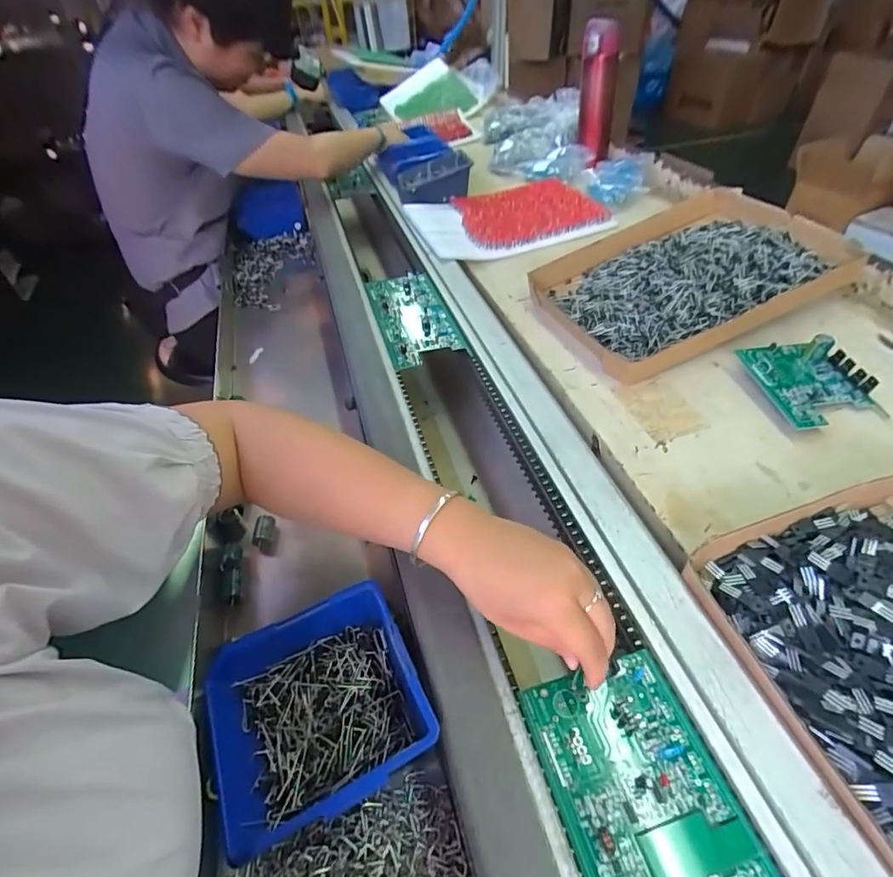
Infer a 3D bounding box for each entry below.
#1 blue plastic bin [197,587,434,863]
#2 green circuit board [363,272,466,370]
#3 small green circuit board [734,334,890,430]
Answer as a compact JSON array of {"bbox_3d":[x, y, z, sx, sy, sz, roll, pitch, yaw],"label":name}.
[{"bbox_3d":[-0.085,0.182,0.316,0.131,0.057,0.120,-19,47,-14],"label":"blue plastic bin"},{"bbox_3d":[-0.046,-0.166,0.642,0.093,0.010,0.219,-14,45,-9],"label":"green circuit board"},{"bbox_3d":[0.355,-0.060,0.465,0.090,0.035,0.102,-5,45,-1],"label":"small green circuit board"}]

